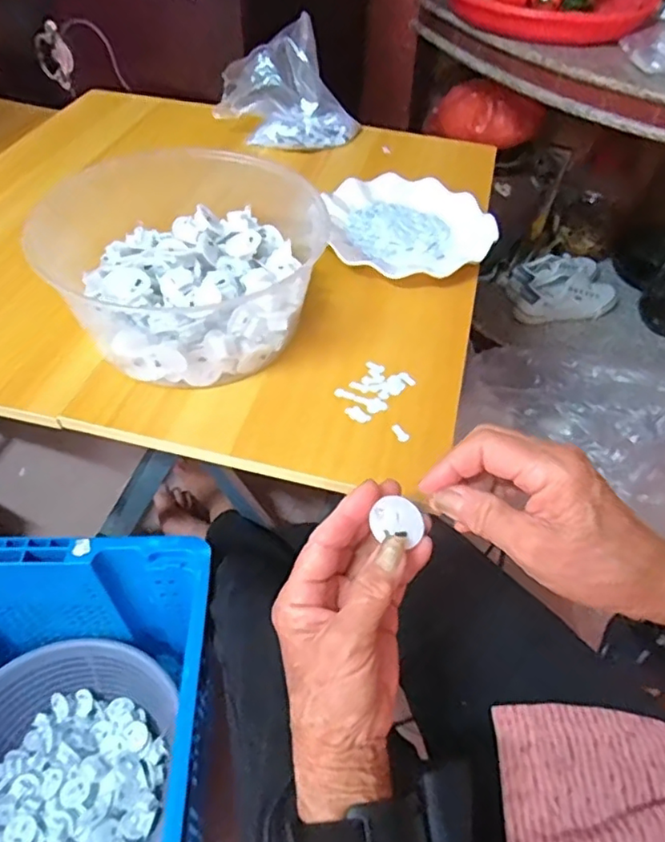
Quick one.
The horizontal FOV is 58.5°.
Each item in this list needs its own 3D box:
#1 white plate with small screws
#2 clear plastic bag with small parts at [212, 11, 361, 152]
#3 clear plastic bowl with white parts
[{"bbox_3d":[0.082,-0.210,0.636,0.168,0.023,0.172,1,49,-2],"label":"white plate with small screws"},{"bbox_3d":[-0.063,-0.424,0.762,0.150,0.105,0.111,35,56,25],"label":"clear plastic bag with small parts"},{"bbox_3d":[-0.123,-0.161,0.531,0.244,0.087,0.253,1,49,-2],"label":"clear plastic bowl with white parts"}]

